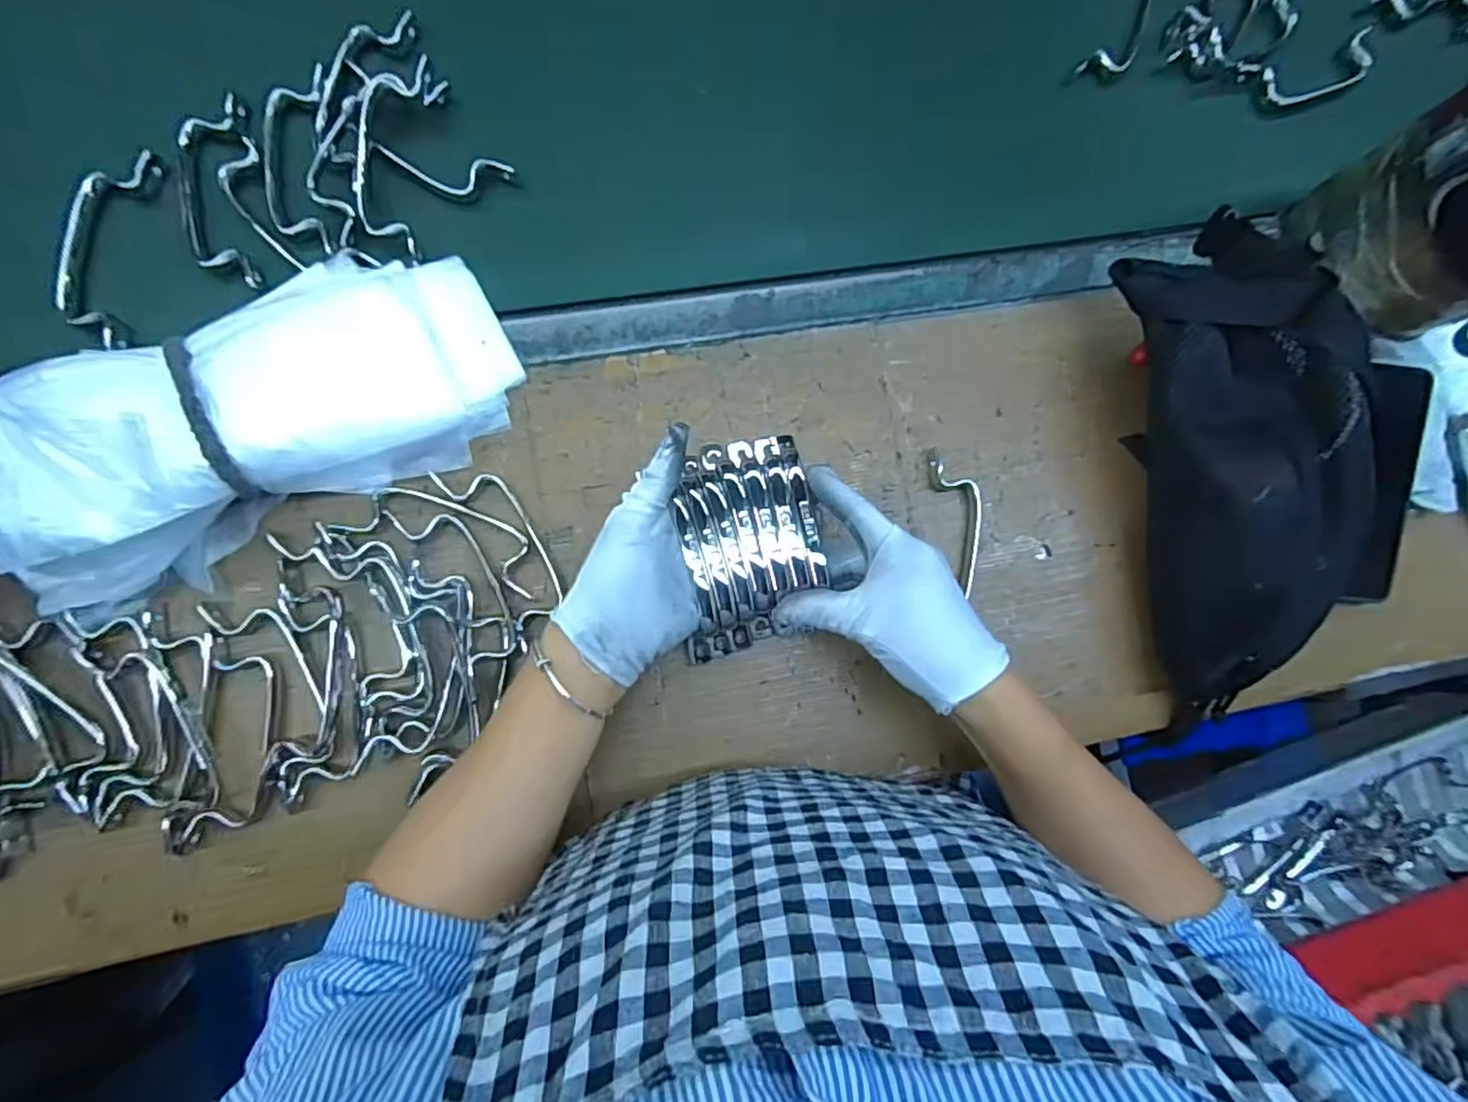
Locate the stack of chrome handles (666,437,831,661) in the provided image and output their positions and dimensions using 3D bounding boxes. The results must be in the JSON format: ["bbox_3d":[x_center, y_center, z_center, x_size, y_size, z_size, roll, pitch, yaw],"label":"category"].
[{"bbox_3d":[0.008,-0.007,0.420,0.087,0.043,0.133,-12,85,-8],"label":"stack of chrome handles"}]

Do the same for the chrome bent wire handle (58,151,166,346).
[{"bbox_3d":[-0.383,-0.186,0.402,0.038,0.019,0.127,4,83,-6],"label":"chrome bent wire handle"}]

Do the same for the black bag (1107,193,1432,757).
[{"bbox_3d":[0.339,-0.053,0.431,0.125,0.104,0.325,-7,84,-7],"label":"black bag"}]

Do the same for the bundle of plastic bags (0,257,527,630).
[{"bbox_3d":[-0.282,-0.079,0.380,0.302,0.065,0.137,-28,87,-9],"label":"bundle of plastic bags"}]

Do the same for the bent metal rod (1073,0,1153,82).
[{"bbox_3d":[0.301,-0.415,0.507,0.043,0.019,0.115,19,82,-4],"label":"bent metal rod"}]

